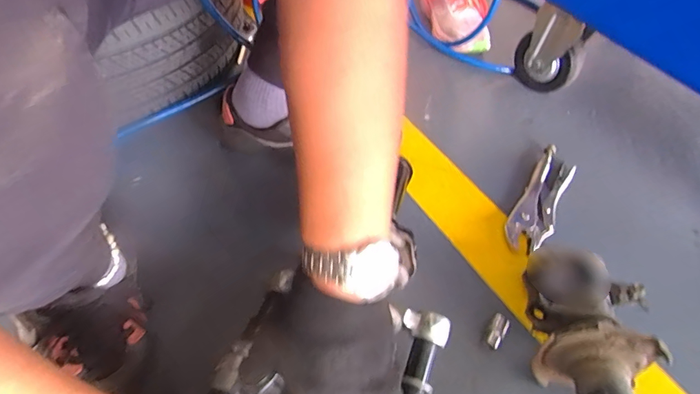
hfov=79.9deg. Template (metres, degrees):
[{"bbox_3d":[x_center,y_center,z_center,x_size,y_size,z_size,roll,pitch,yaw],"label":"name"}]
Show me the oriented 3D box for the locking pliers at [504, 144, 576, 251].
[{"bbox_3d":[0.295,0.003,0.644,0.060,0.030,0.211,30,55,17],"label":"locking pliers"}]

